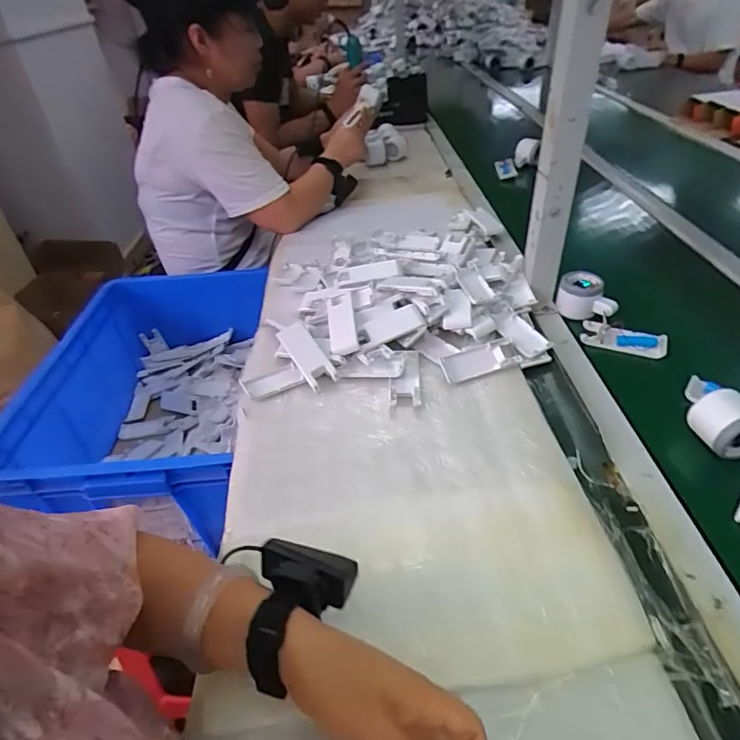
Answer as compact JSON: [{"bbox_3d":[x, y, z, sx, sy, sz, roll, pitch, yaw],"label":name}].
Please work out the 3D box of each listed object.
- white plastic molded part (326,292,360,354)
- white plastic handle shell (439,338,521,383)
[{"bbox_3d":[-0.039,-0.063,0.666,0.037,0.017,0.105,-8,59,-2],"label":"white plastic molded part"},{"bbox_3d":[0.139,-0.014,0.630,0.105,0.018,0.048,-15,42,-11],"label":"white plastic handle shell"}]

